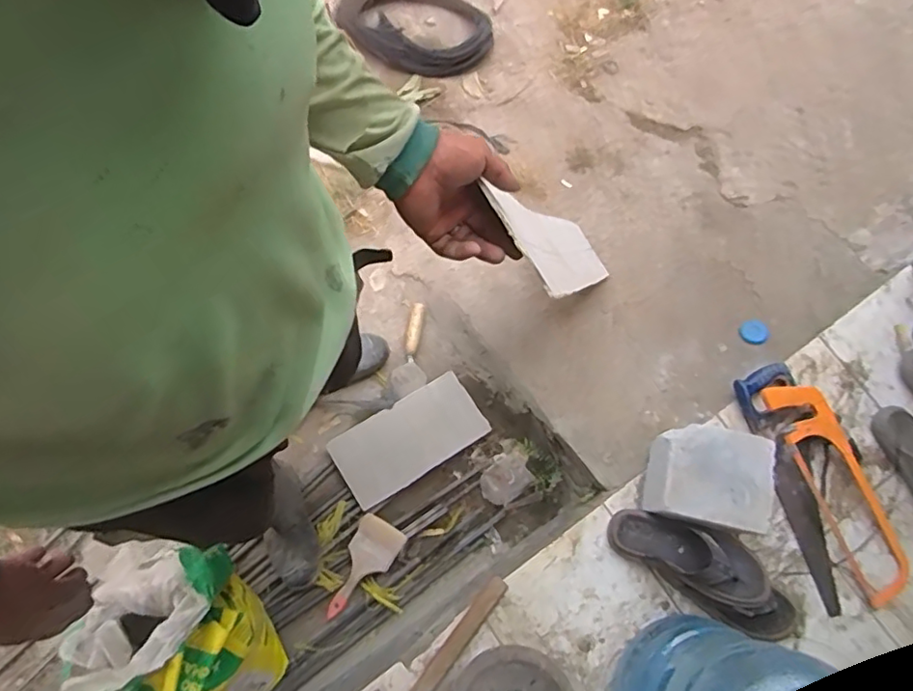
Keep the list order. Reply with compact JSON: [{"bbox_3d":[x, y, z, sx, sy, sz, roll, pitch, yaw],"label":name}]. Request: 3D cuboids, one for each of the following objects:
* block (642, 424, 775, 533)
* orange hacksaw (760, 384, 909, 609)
[{"bbox_3d":[0.464,0.242,1.104,0.207,0.104,0.177,11,75,-3],"label":"block"},{"bbox_3d":[0.748,0.271,1.153,0.123,0.034,0.455,-26,89,-12],"label":"orange hacksaw"}]

